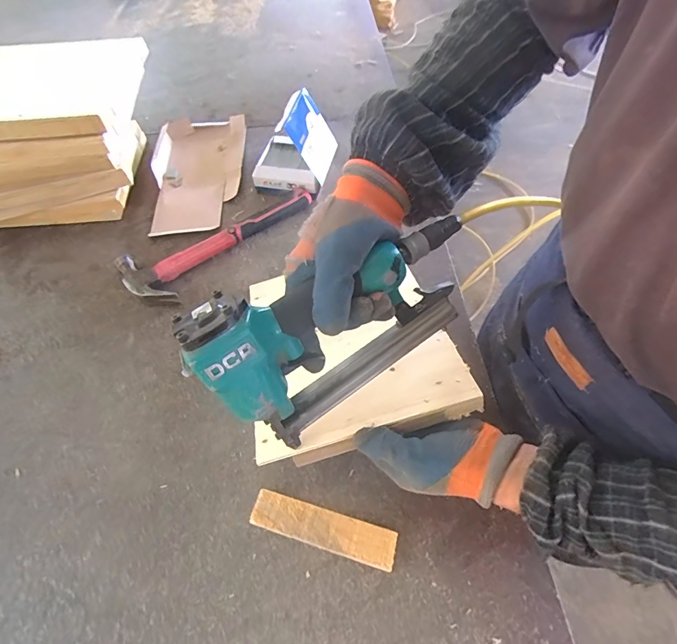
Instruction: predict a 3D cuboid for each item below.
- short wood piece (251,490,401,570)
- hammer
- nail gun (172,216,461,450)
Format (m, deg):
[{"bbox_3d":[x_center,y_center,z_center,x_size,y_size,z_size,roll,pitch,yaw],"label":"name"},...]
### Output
[{"bbox_3d":[-0.016,0.221,0.428,0.153,0.021,0.037,13,60,10],"label":"short wood piece"},{"bbox_3d":[-0.199,-0.145,0.661,0.117,0.030,0.317,39,67,23],"label":"hammer"},{"bbox_3d":[0.004,0.009,0.374,0.263,0.156,0.058,-29,36,-20],"label":"nail gun"}]

